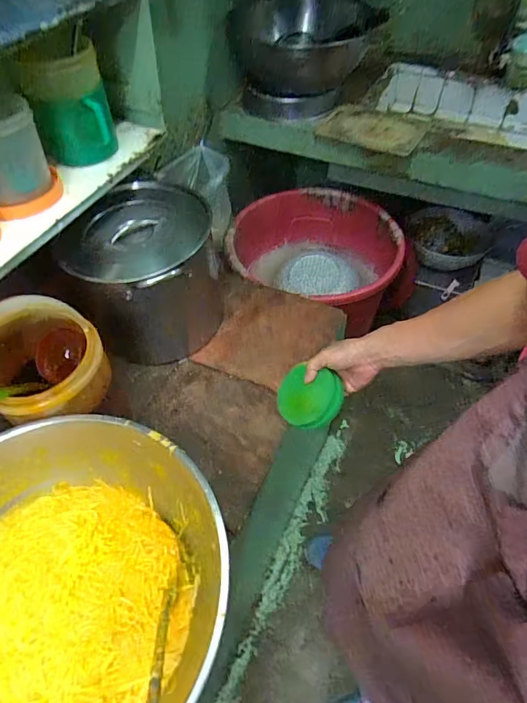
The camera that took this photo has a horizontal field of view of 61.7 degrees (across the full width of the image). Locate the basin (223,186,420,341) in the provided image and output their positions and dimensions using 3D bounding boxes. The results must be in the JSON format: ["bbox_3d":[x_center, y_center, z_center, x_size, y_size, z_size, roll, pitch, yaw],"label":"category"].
[{"bbox_3d":[0.178,-0.263,1.377,0.514,0.260,0.514,-2,50,2],"label":"basin"}]

